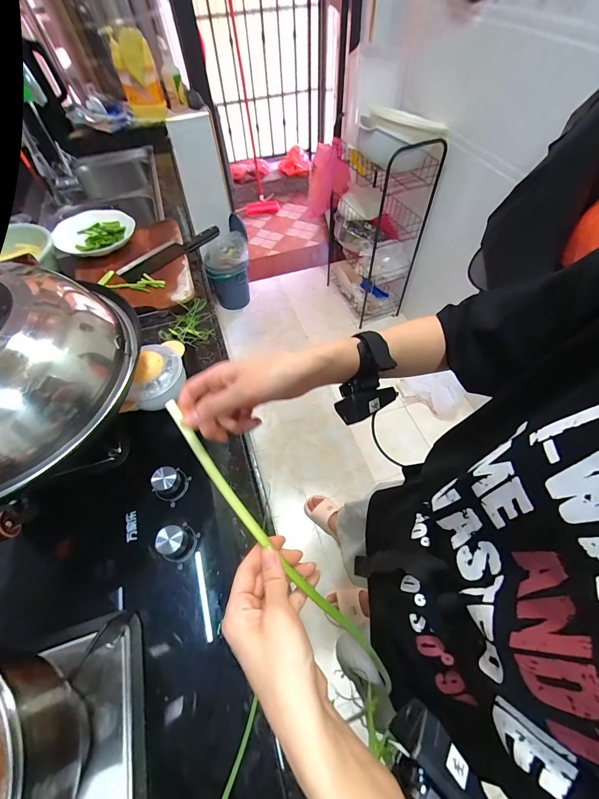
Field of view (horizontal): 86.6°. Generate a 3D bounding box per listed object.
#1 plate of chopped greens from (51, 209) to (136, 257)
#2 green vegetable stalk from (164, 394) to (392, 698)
[{"bbox_3d":[-0.581,-0.475,0.904,0.221,0.045,0.184,27,62,19],"label":"plate of chopped greens"},{"bbox_3d":[-0.023,0.127,0.288,0.020,0.011,0.316,-40,87,-21],"label":"green vegetable stalk"}]

